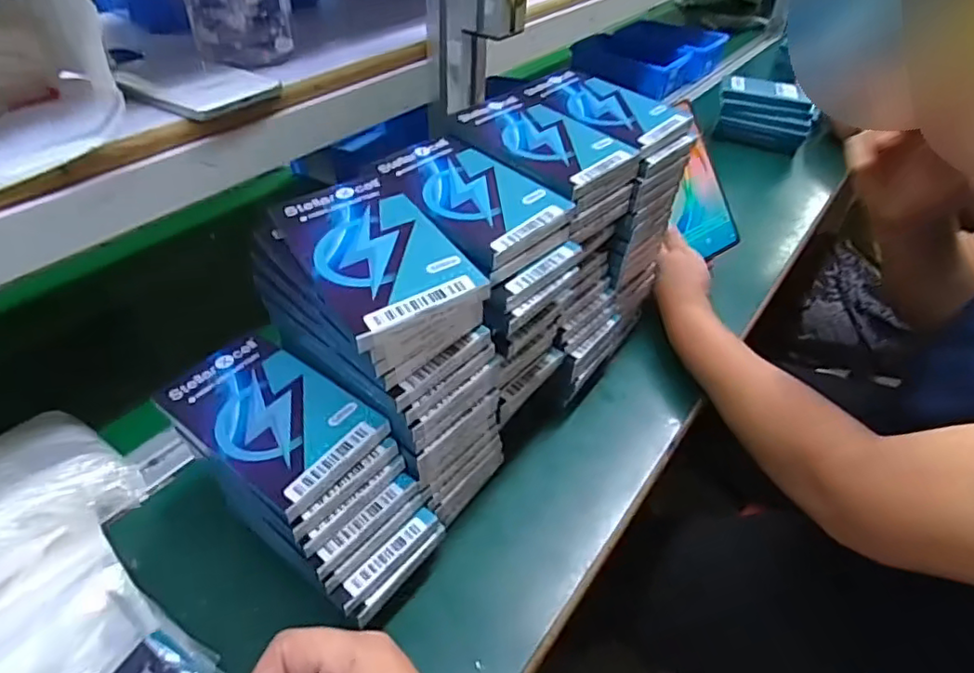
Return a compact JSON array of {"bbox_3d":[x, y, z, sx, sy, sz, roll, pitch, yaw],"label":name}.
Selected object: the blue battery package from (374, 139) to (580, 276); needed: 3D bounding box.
[{"bbox_3d":[-0.015,-0.097,0.408,0.079,0.020,0.131,-30,51,-31],"label":"blue battery package"}]

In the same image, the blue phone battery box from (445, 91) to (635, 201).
[{"bbox_3d":[0.038,-0.148,0.448,0.127,0.017,0.083,34,50,30],"label":"blue phone battery box"}]

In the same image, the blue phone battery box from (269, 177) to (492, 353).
[{"bbox_3d":[-0.065,-0.052,0.339,0.077,0.012,0.131,-22,47,-25],"label":"blue phone battery box"}]

